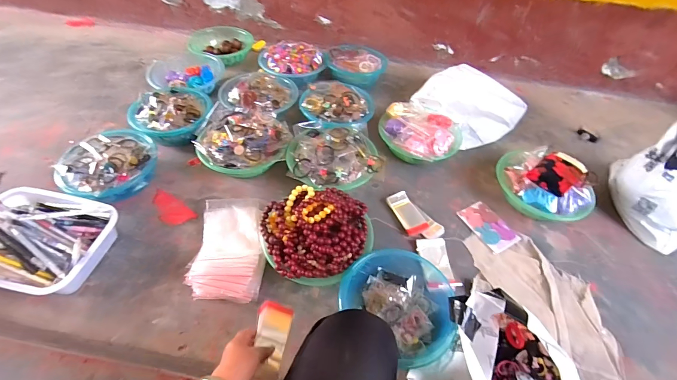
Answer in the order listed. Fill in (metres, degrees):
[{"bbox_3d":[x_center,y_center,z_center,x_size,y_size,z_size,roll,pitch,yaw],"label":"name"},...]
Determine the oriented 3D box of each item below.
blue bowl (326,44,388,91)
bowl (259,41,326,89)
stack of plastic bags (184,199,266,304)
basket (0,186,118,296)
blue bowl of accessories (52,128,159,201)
[{"bbox_3d":[0.066,-0.458,1.231,0.202,0.061,0.202,2,49,-3],"label":"blue bowl"},{"bbox_3d":[-0.165,-0.444,1.192,0.226,0.084,0.187,-2,50,-6],"label":"bowl"},{"bbox_3d":[-0.236,0.121,0.746,0.147,0.064,0.250,2,49,-3],"label":"stack of plastic bags"},{"bbox_3d":[-0.634,0.097,0.704,0.282,0.107,0.216,11,50,5],"label":"basket"},{"bbox_3d":[-0.578,-0.062,0.851,0.192,0.100,0.210,2,49,-3],"label":"blue bowl of accessories"}]

